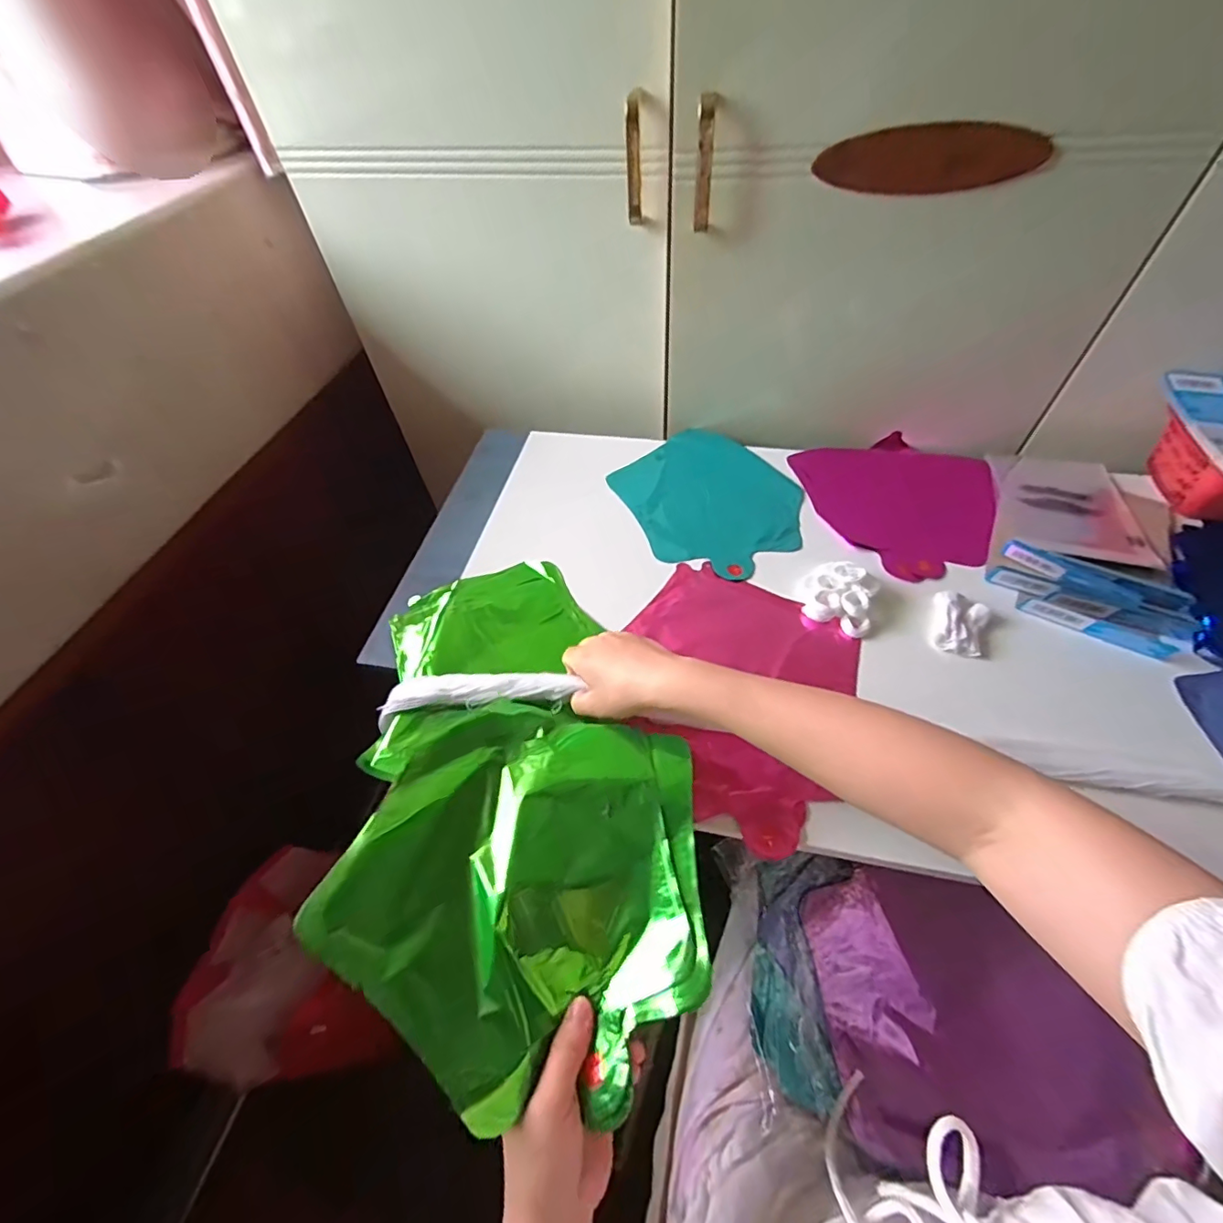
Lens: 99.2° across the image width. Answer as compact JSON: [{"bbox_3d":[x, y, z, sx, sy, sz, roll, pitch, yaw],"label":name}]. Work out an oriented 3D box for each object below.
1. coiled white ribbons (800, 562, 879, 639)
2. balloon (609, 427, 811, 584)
[{"bbox_3d":[0.221,-0.016,0.507,0.065,0.027,0.068,17,56,16],"label":"coiled white ribbons"},{"bbox_3d":[0.119,-0.135,0.619,0.187,0.011,0.222,-24,56,-14],"label":"balloon"}]

